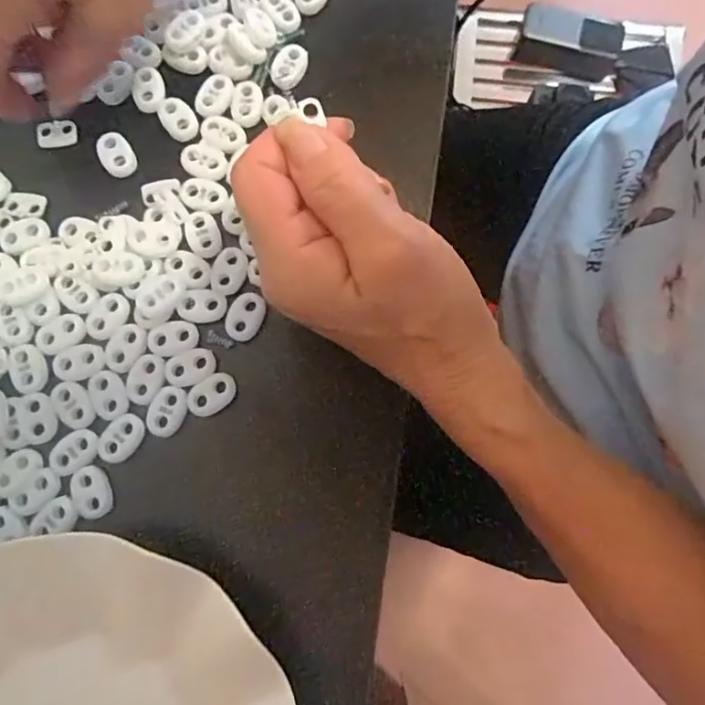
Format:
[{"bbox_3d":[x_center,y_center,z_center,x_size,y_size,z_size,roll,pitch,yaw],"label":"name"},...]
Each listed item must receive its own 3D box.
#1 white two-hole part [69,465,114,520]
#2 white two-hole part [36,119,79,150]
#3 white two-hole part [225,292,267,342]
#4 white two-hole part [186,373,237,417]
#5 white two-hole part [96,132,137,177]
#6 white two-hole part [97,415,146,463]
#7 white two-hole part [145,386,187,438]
[{"bbox_3d":[-0.112,0.060,0.237,0.016,0.004,0.022,-23,81,-5],"label":"white two-hole part"},{"bbox_3d":[-0.144,-0.106,0.270,0.019,0.007,0.011,-4,80,-1],"label":"white two-hole part"},{"bbox_3d":[-0.048,-0.016,0.251,0.015,0.004,0.022,25,80,4],"label":"white two-hole part"},{"bbox_3d":[-0.062,0.018,0.243,0.022,0.004,0.015,-31,81,-6],"label":"white two-hole part"},{"bbox_3d":[-0.113,-0.094,0.265,0.016,0.005,0.021,-24,81,-5],"label":"white two-hole part"},{"bbox_3d":[-0.101,0.037,0.240,0.016,0.004,0.023,38,81,6],"label":"white two-hole part"},{"bbox_3d":[-0.082,0.025,0.242,0.015,0.004,0.023,20,80,3],"label":"white two-hole part"}]

